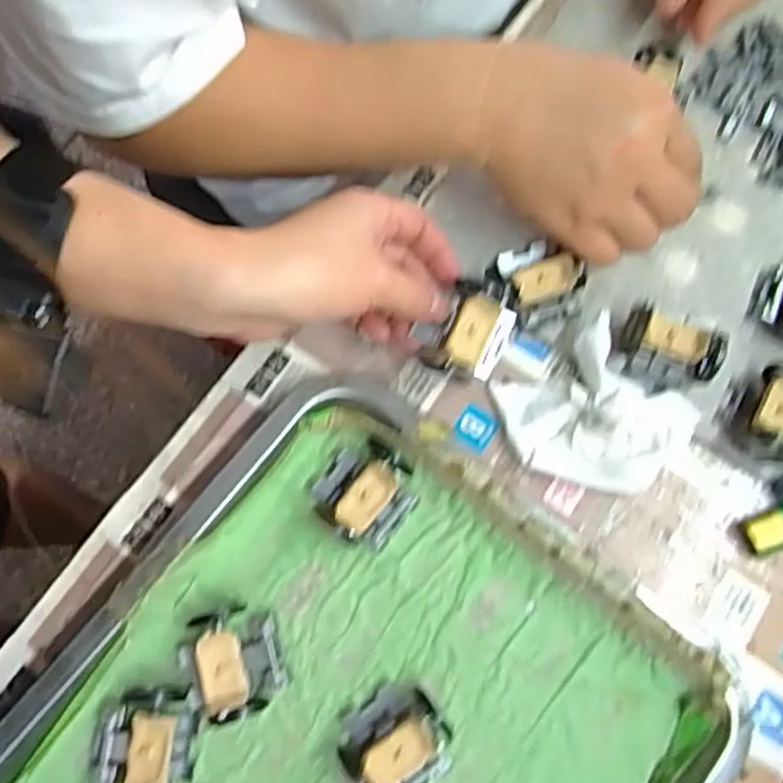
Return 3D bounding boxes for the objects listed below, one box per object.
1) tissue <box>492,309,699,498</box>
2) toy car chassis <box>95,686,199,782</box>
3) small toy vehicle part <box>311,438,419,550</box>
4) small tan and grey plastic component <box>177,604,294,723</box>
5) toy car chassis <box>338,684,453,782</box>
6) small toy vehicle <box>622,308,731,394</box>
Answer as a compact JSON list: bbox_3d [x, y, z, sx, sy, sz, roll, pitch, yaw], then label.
[{"bbox_3d":[0.101,0.012,0.363,0.078,0.028,0.083,-41,76,-15],"label":"tissue"},{"bbox_3d":[-0.108,0.153,0.315,0.039,0.029,0.046,4,70,-1],"label":"toy car chassis"},{"bbox_3d":[-0.013,0.048,0.345,0.045,0.030,0.044,39,73,12],"label":"small toy vehicle part"},{"bbox_3d":[-0.072,0.122,0.324,0.044,0.029,0.045,-16,71,-8],"label":"small tan and grey plastic component"},{"bbox_3d":[0.002,0.157,0.319,0.045,0.028,0.045,-34,74,-13],"label":"toy car chassis"},{"bbox_3d":[0.143,-0.018,0.373,0.049,0.027,0.034,21,70,6],"label":"small toy vehicle"}]

